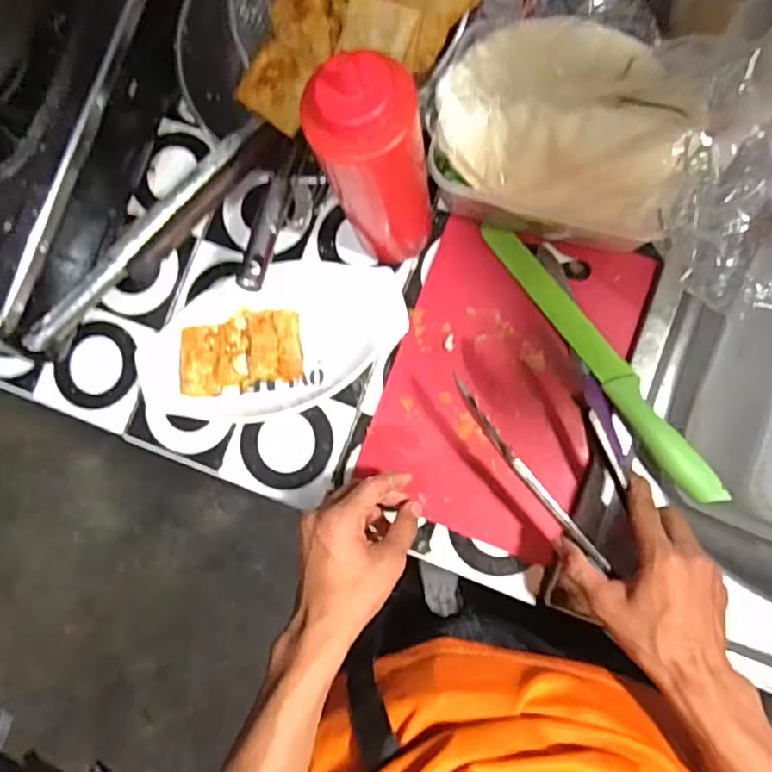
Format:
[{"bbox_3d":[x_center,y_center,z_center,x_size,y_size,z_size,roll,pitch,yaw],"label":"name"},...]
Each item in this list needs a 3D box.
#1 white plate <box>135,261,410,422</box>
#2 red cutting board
[{"bbox_3d":[-0.104,-0.043,0.541,0.241,0.025,0.127,-11,83,5],"label":"white plate"},{"bbox_3d":[0.099,-0.002,0.514,0.194,0.012,0.260,14,85,8],"label":"red cutting board"}]

